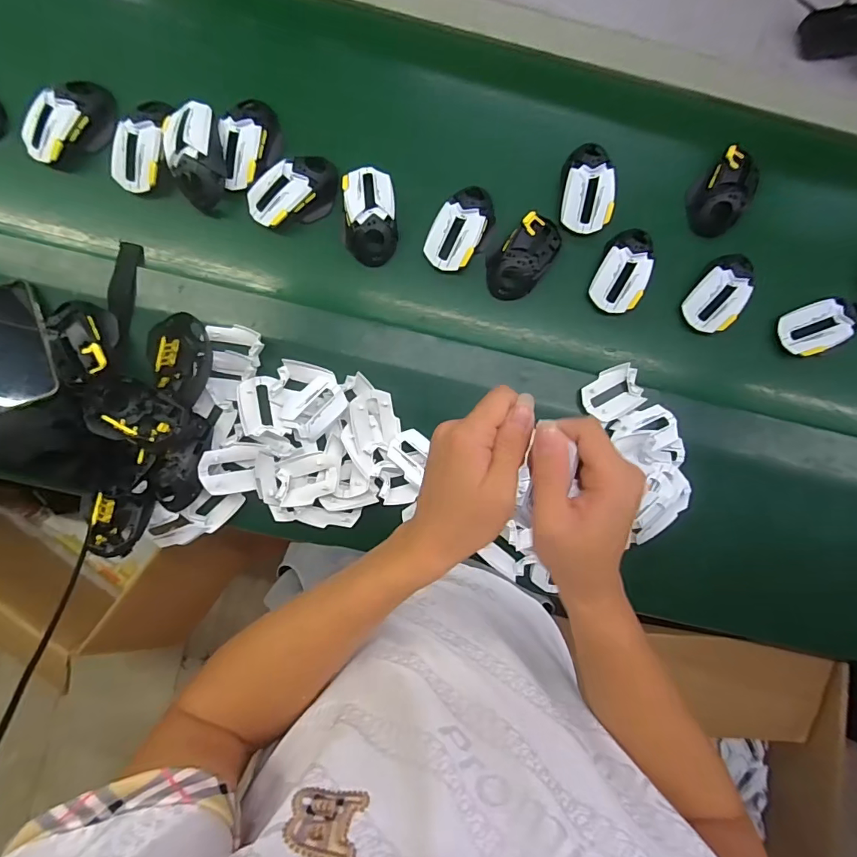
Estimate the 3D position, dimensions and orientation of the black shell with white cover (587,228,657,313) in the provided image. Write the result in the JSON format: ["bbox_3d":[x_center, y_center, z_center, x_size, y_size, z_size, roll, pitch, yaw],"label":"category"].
[{"bbox_3d":[0.259,-0.210,0.599,0.061,0.032,0.111,22,85,-2],"label":"black shell with white cover"}]

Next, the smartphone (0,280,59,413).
[{"bbox_3d":[-0.502,-0.104,0.545,0.087,0.012,0.163,-20,81,-9],"label":"smartphone"}]

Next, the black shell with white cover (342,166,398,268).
[{"bbox_3d":[-0.074,-0.275,0.586,0.064,0.033,0.119,-4,87,-4],"label":"black shell with white cover"}]

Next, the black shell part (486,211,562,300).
[{"bbox_3d":[0.128,-0.230,0.601,0.068,0.036,0.124,37,85,-1],"label":"black shell part"}]

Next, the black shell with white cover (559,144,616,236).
[{"bbox_3d":[0.210,-0.317,0.596,0.064,0.033,0.111,6,86,-4],"label":"black shell with white cover"}]

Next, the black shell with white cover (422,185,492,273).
[{"bbox_3d":[0.041,-0.261,0.594,0.067,0.040,0.116,31,85,-2],"label":"black shell with white cover"}]

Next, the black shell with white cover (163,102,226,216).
[{"bbox_3d":[-0.287,-0.334,0.567,0.066,0.060,0.121,-7,87,-4],"label":"black shell with white cover"}]

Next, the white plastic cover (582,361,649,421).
[{"bbox_3d":[0.243,-0.046,0.606,0.078,0.019,0.060,-24,89,-5],"label":"white plastic cover"}]

